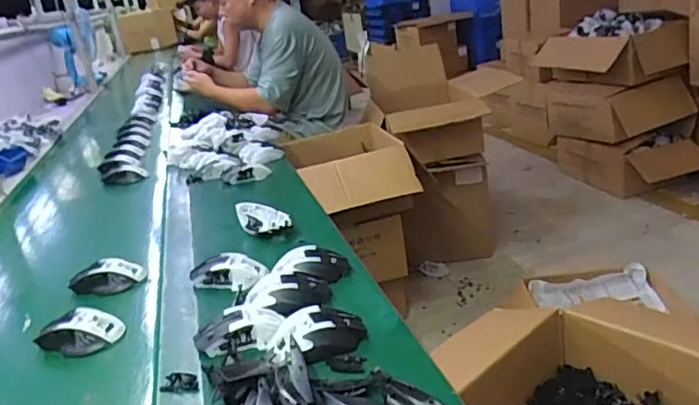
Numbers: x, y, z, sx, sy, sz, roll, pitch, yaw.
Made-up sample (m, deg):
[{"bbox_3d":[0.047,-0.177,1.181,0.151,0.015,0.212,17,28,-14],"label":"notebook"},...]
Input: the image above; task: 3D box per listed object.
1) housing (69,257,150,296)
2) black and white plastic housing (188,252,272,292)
[{"bbox_3d":[-0.383,0.115,0.923,0.108,0.038,0.060,-5,22,4],"label":"housing"},{"bbox_3d":[-0.182,0.101,0.865,0.110,0.032,0.056,-6,22,3],"label":"black and white plastic housing"}]

